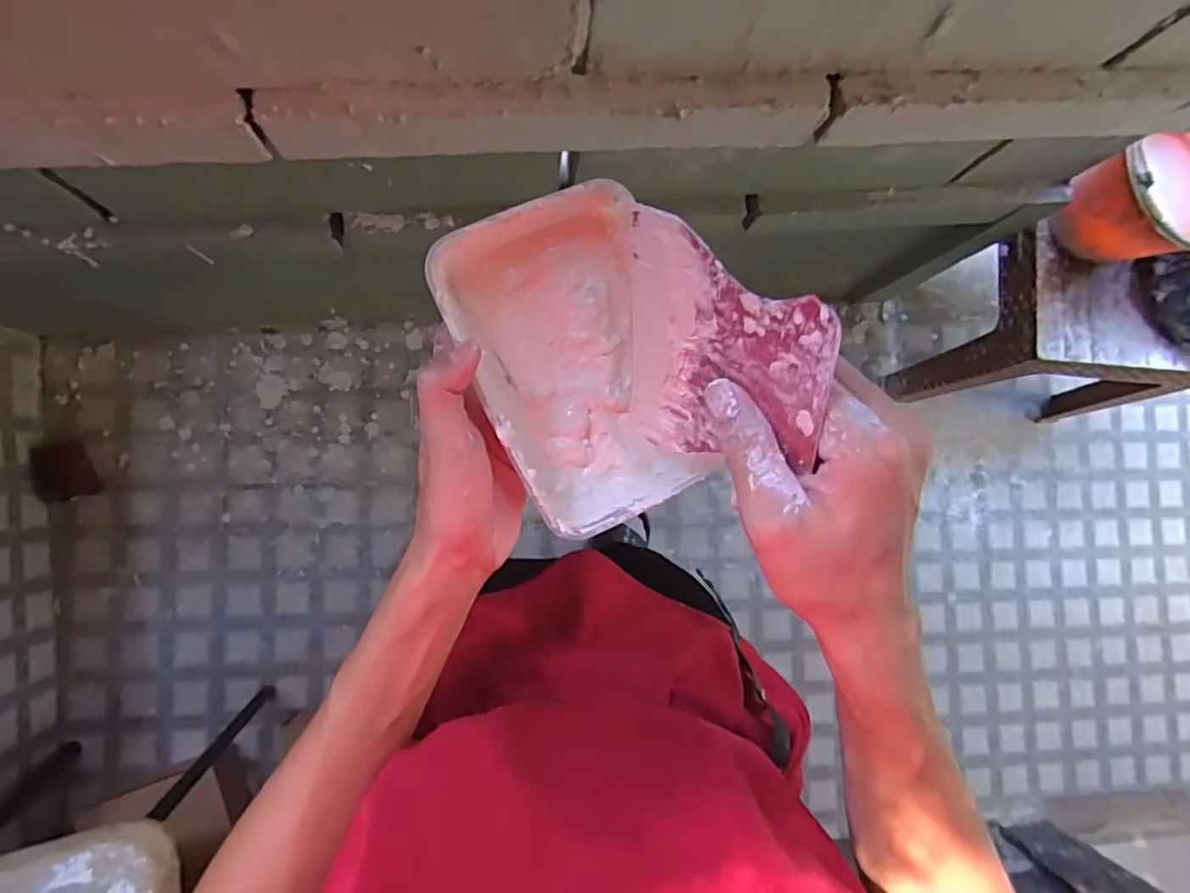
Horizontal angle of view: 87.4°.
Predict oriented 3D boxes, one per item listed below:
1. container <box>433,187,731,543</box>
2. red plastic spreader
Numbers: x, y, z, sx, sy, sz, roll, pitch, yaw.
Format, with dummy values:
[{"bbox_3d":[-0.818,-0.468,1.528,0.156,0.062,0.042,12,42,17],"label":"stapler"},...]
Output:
[{"bbox_3d":[-0.009,-0.043,0.340,0.108,0.043,0.167,-23,101,-7],"label":"container"},{"bbox_3d":[0.052,-0.031,0.273,0.004,0.116,0.105,-31,50,-27],"label":"red plastic spreader"}]

